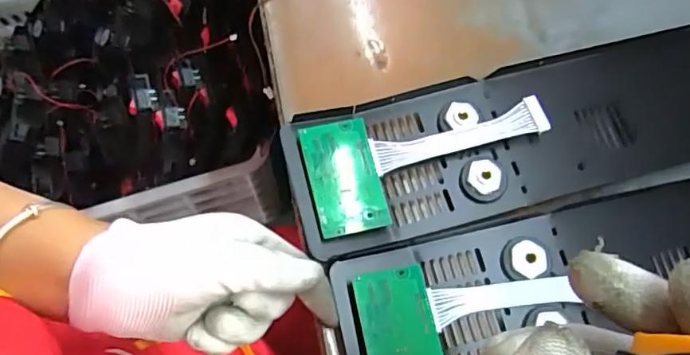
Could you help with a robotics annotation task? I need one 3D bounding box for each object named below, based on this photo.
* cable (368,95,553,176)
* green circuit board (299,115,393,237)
[{"bbox_3d":[0.075,-0.027,0.357,0.118,0.013,0.023,-14,72,-7],"label":"cable"},{"bbox_3d":[-0.001,-0.001,0.344,0.044,0.004,0.075,-10,70,-13],"label":"green circuit board"}]

